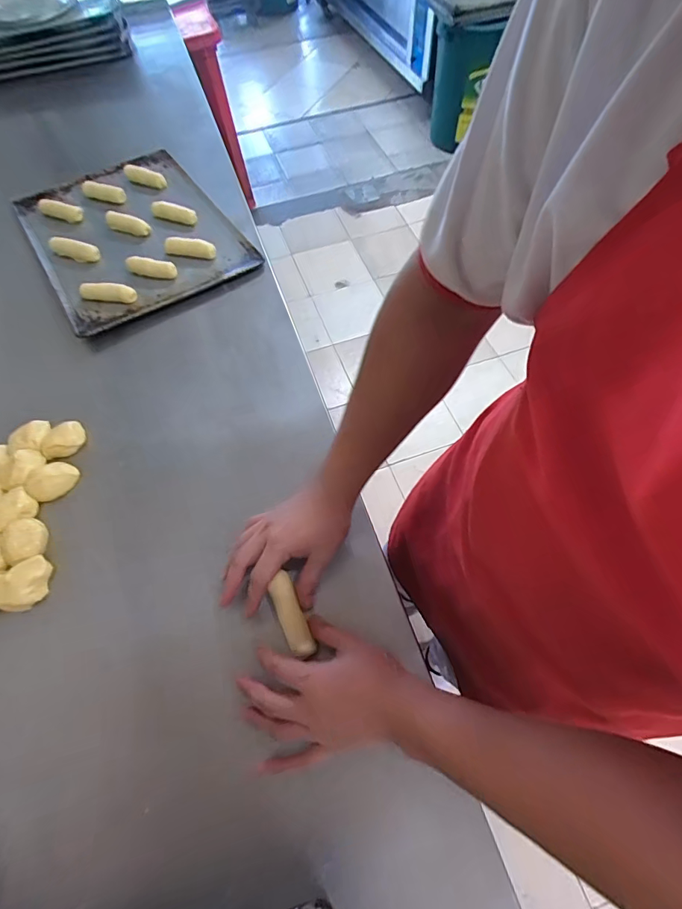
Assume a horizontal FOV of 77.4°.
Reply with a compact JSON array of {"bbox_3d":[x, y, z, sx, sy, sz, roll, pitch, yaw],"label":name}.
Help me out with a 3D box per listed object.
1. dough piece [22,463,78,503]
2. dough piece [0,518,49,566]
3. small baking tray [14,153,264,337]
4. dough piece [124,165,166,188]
[{"bbox_3d":[-0.375,0.029,0.550,0.059,0.027,0.046,-35,65,-14],"label":"dough piece"},{"bbox_3d":[-0.381,0.106,0.516,0.050,0.024,0.054,-18,62,-6],"label":"dough piece"},{"bbox_3d":[-0.391,-0.421,0.782,0.319,0.022,0.441,-32,65,-13],"label":"small baking tray"},{"bbox_3d":[-0.401,-0.564,0.864,0.100,0.020,0.027,22,65,14],"label":"dough piece"}]

